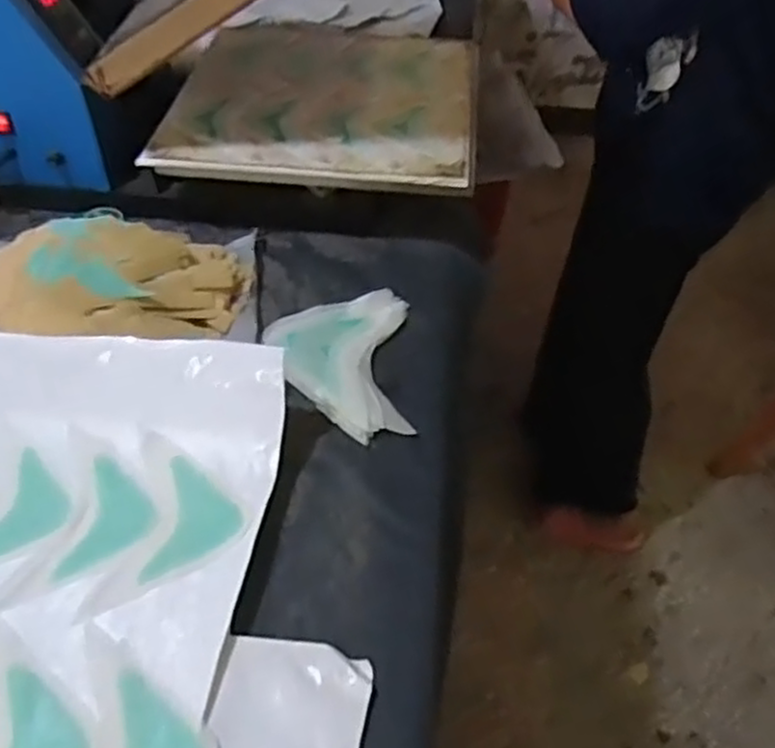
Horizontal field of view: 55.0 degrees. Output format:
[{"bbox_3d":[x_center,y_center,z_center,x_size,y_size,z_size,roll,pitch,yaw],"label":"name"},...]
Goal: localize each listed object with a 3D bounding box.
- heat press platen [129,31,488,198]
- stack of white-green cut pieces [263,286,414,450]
[{"bbox_3d":[-0.074,-0.369,0.973,0.386,0.028,0.374,6,49,2],"label":"heat press platen"},{"bbox_3d":[-0.038,-0.014,0.800,0.152,0.015,0.196,-11,50,-12],"label":"stack of white-green cut pieces"}]

